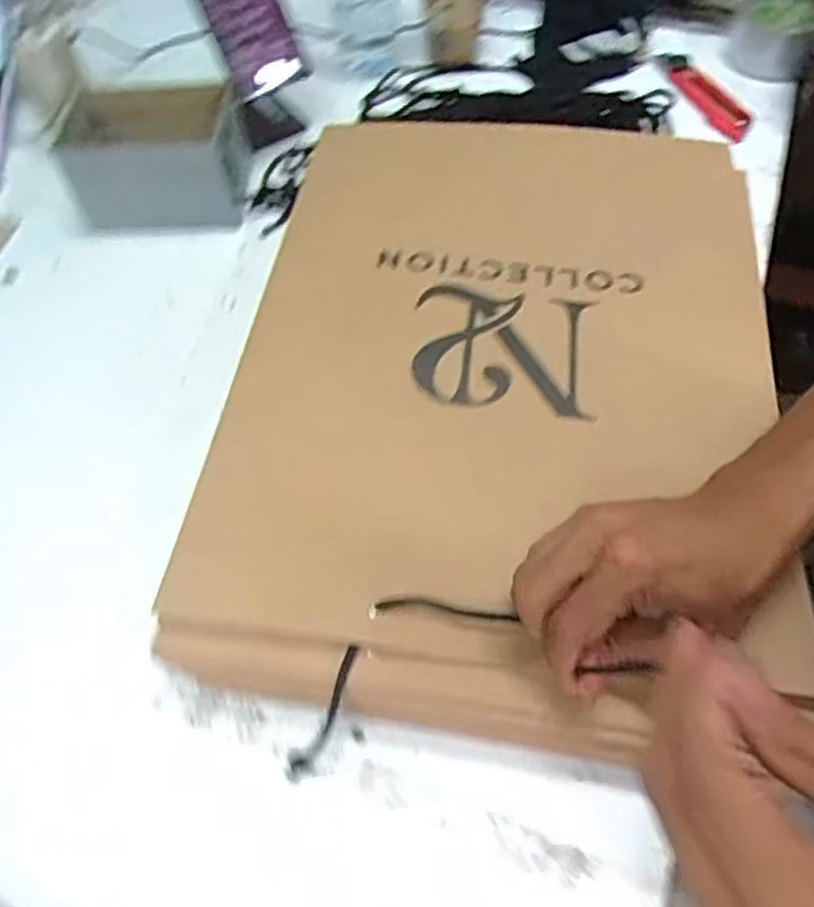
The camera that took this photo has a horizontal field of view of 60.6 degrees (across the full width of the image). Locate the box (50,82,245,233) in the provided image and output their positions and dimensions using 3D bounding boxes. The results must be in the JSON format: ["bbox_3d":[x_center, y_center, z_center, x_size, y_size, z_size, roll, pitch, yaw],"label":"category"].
[{"bbox_3d":[-0.223,-0.265,0.626,0.144,0.080,0.101,-3,56,0],"label":"box"}]

